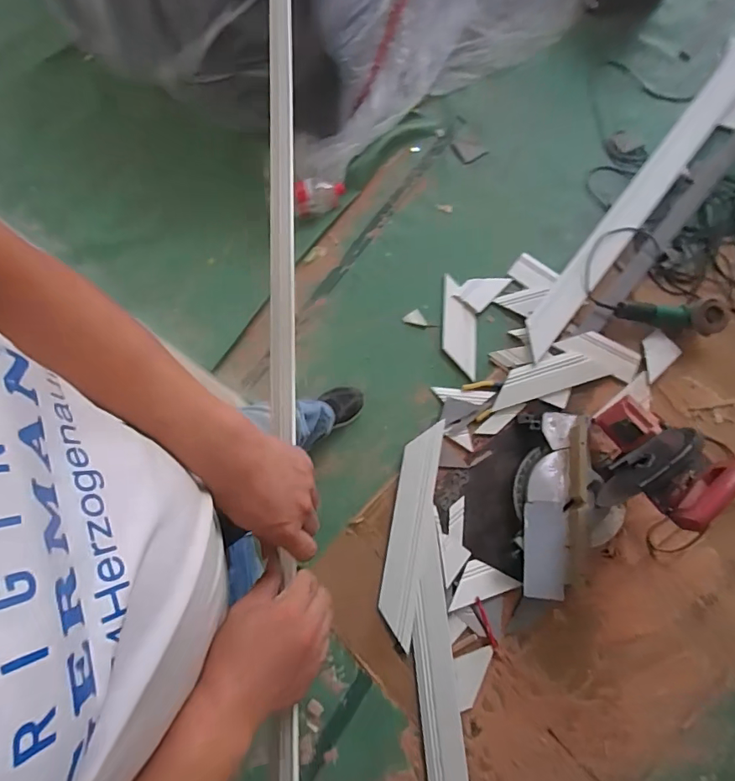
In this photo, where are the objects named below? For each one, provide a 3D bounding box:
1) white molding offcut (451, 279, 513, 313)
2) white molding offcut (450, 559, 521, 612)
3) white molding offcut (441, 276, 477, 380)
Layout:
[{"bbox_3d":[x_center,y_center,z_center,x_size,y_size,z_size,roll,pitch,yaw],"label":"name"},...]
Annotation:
[{"bbox_3d":[0.366,-0.326,1.506,0.160,0.008,0.101,-43,80,-9],"label":"white molding offcut"},{"bbox_3d":[0.301,0.512,1.273,0.192,0.017,0.096,-16,77,-4],"label":"white molding offcut"},{"bbox_3d":[0.287,-0.199,1.476,0.104,0.010,0.319,3,76,1],"label":"white molding offcut"}]

